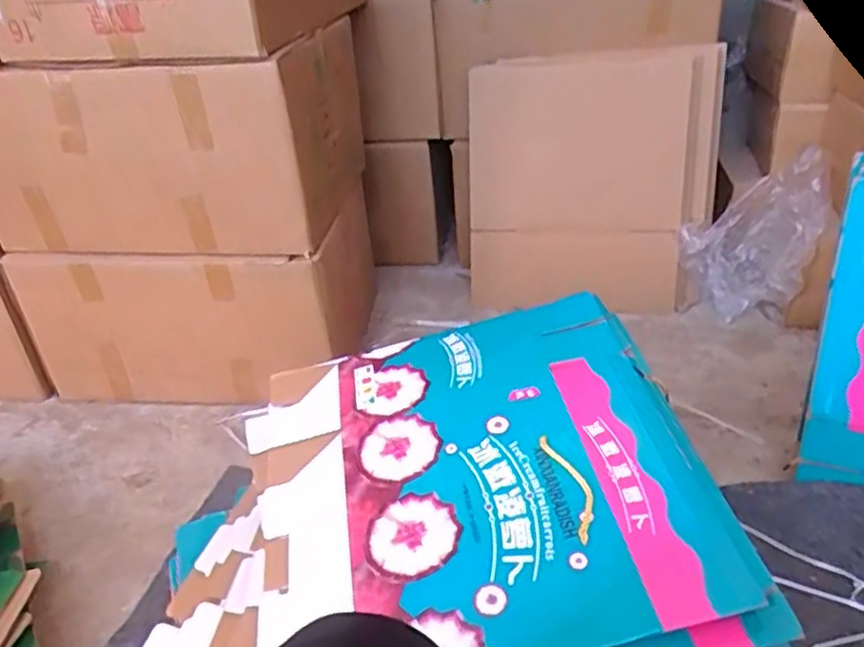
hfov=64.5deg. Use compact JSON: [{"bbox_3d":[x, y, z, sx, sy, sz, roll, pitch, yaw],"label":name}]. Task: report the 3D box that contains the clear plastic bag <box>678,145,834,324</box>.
[{"bbox_3d":[0.628,-0.154,1.359,0.237,0.325,0.113,18,38,32],"label":"clear plastic bag"}]

